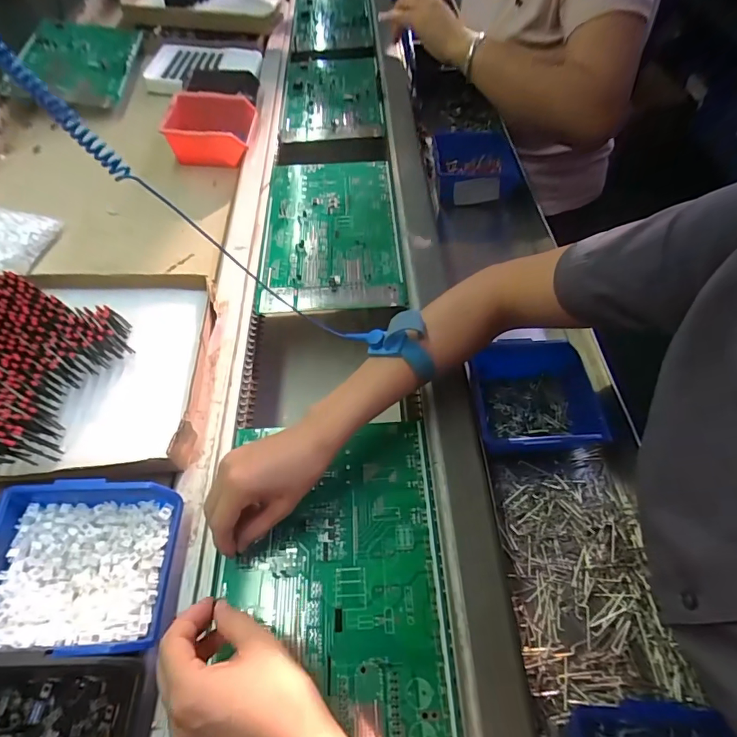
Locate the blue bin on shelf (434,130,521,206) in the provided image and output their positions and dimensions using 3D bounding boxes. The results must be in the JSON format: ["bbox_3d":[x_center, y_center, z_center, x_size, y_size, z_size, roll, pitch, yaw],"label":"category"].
[{"bbox_3d":[0.168,-0.321,0.716,0.131,0.051,0.121,0,56,1],"label":"blue bin on shelf"}]

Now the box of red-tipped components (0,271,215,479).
[{"bbox_3d":[-0.318,-0.007,0.446,0.296,0.075,0.224,-3,56,-1],"label":"box of red-tipped components"}]

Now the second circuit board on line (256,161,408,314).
[{"bbox_3d":[-0.052,-0.196,0.628,0.180,0.011,0.294,-3,56,-1],"label":"second circuit board on line"}]

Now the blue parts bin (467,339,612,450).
[{"bbox_3d":[0.179,0.033,0.480,0.135,0.055,0.125,-4,56,-2],"label":"blue parts bin"}]

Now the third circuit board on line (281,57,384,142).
[{"bbox_3d":[-0.069,-0.521,0.851,0.176,0.017,0.293,-5,58,2],"label":"third circuit board on line"}]

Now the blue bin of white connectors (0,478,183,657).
[{"bbox_3d":[-0.224,0.153,0.351,0.128,0.056,0.118,-2,56,-1],"label":"blue bin of white connectors"}]

